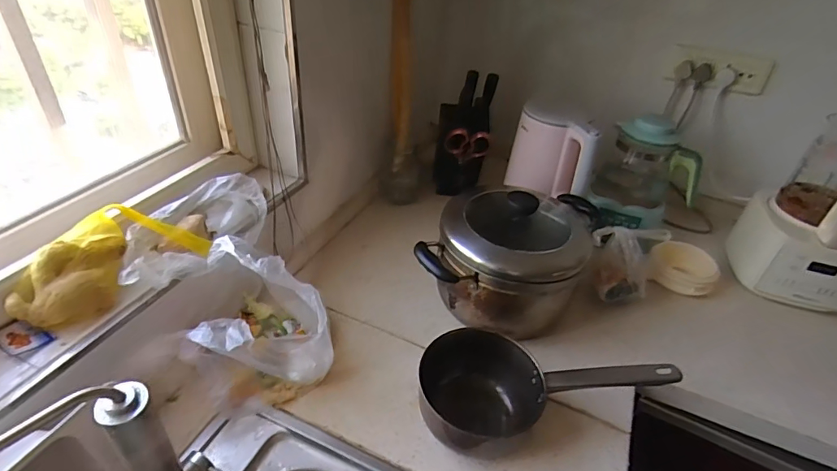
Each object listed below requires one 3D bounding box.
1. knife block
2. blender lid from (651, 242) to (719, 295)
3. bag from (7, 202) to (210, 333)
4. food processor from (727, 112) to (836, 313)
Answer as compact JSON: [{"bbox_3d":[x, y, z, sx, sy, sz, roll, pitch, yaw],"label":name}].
[{"bbox_3d":[0.097,-0.202,0.997,0.114,0.269,0.121,5,37,0],"label":"knife block"},{"bbox_3d":[0.510,0.063,0.896,0.122,0.044,0.114,3,37,-2],"label":"blender lid"},{"bbox_3d":[-0.371,0.027,0.562,0.081,0.078,0.214,29,43,28],"label":"bag"},{"bbox_3d":[0.741,-0.032,0.859,0.213,0.311,0.228,32,45,31],"label":"food processor"}]

